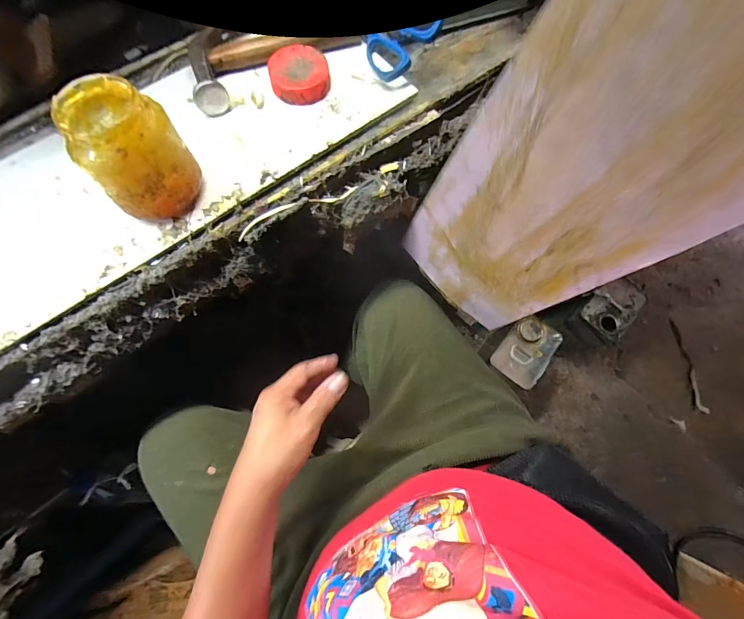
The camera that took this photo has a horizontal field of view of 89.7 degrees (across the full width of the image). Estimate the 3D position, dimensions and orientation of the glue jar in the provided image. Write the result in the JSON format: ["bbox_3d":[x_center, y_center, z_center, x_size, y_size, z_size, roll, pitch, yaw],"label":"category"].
[{"bbox_3d":[-0.203,-0.136,0.324,0.073,0.098,0.070,0,73,-1],"label":"glue jar"}]

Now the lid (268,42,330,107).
[{"bbox_3d":[-0.080,-0.262,0.417,0.063,0.018,0.067,0,73,-1],"label":"lid"}]

